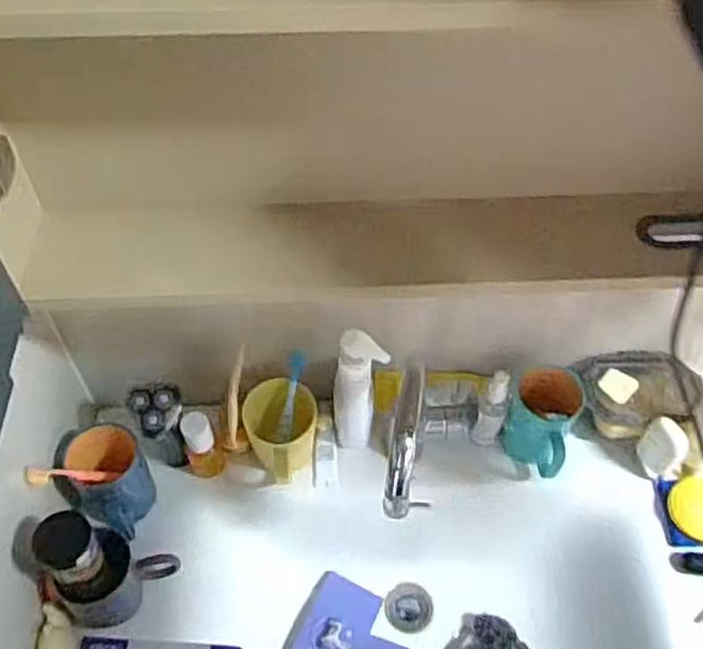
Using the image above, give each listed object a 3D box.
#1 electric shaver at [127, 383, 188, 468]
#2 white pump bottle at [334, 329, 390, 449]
[{"bbox_3d":[-0.213,0.121,0.826,0.051,0.137,0.052,0,52,0],"label":"electric shaver"},{"bbox_3d":[0.010,0.087,0.830,0.058,0.222,0.047,-5,52,-4],"label":"white pump bottle"}]

